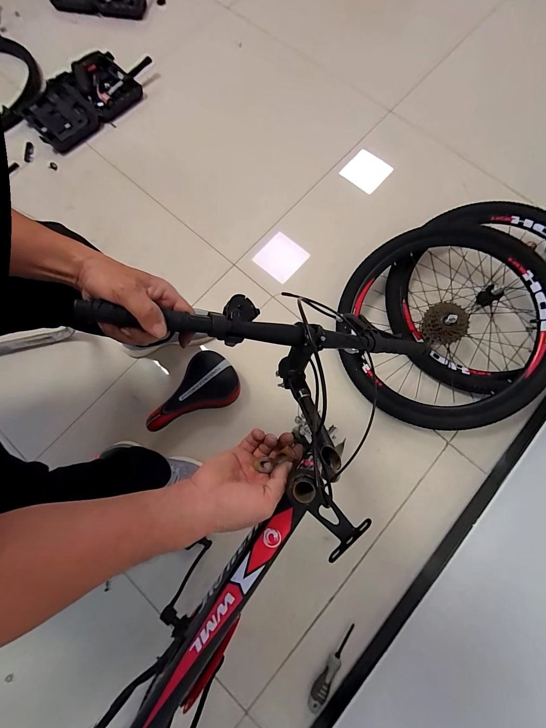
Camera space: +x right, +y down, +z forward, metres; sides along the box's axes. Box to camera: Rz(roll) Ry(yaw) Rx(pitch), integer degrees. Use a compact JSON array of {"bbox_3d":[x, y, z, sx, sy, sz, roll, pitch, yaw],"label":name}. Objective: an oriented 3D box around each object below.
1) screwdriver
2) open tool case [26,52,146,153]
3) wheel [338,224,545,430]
[{"bbox_3d":[0.140,0.698,0.699,0.036,0.030,0.181,39,80,11],"label":"screwdriver"},{"bbox_3d":[-0.692,-0.954,1.111,0.295,0.074,0.399,42,81,11],"label":"open tool case"},{"bbox_3d":[0.466,-0.114,0.819,0.553,0.150,0.553,0,85,3],"label":"wheel"}]

